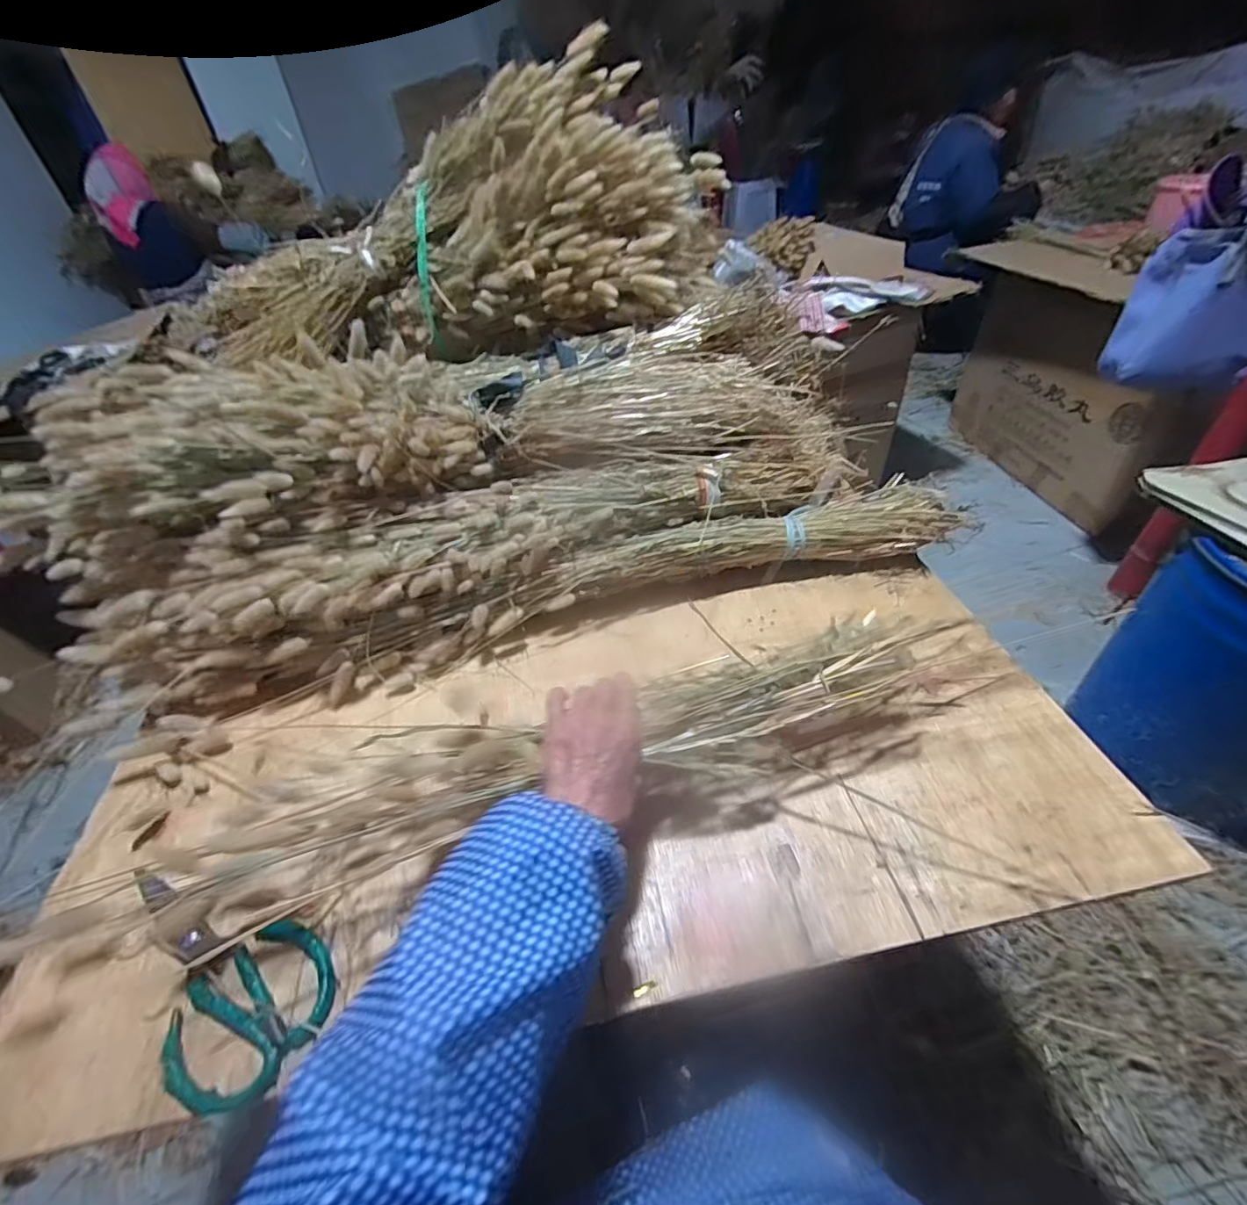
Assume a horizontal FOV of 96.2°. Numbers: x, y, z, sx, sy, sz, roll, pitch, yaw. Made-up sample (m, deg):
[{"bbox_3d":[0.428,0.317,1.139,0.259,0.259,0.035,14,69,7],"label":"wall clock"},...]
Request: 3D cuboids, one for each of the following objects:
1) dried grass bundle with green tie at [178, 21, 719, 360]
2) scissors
[{"bbox_3d":[-0.287,-0.563,0.877,0.851,0.310,0.295,-11,44,9],"label":"dried grass bundle with green tie"},{"bbox_3d":[-0.296,0.260,0.425,0.107,0.018,0.205,-30,48,-24],"label":"scissors"}]

